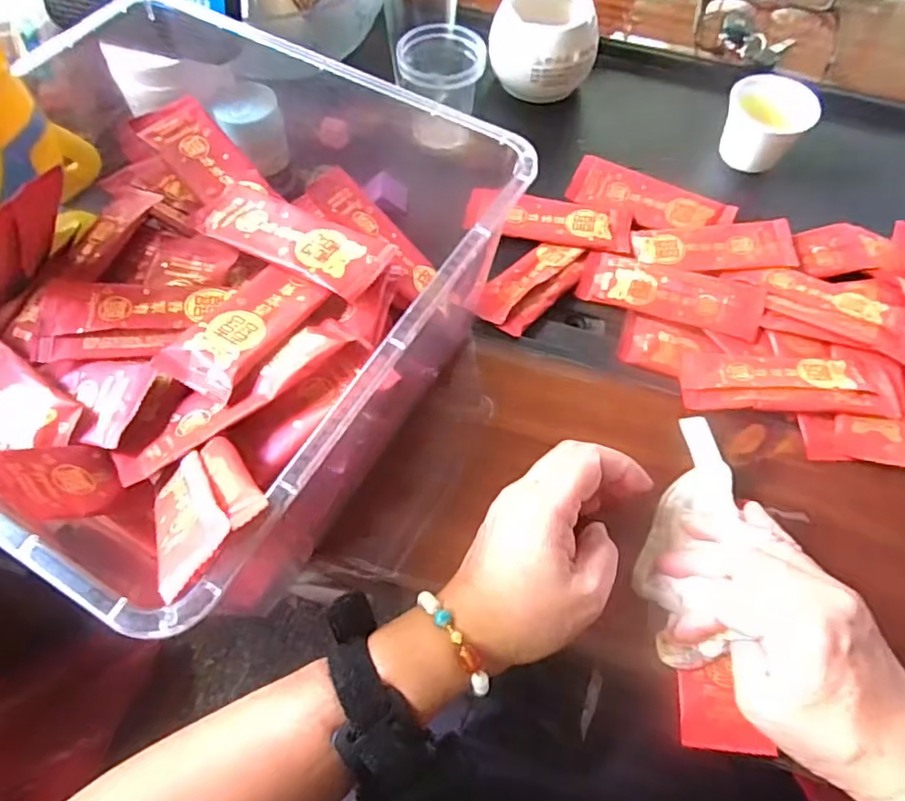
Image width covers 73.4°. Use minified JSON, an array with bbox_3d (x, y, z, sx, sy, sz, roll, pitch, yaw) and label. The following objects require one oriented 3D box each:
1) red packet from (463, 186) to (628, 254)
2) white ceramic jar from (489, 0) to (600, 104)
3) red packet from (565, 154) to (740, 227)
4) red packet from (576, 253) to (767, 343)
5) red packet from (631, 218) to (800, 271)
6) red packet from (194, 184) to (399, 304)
[{"bbox_3d":[0.081,-0.154,0.508,0.135,0.004,0.052,10,61,3],"label":"red packet"},{"bbox_3d":[0.084,-0.336,0.579,0.091,0.079,0.082,-14,63,-10],"label":"white ceramic jar"},{"bbox_3d":[0.169,-0.171,0.519,0.136,0.006,0.052,24,63,10],"label":"red packet"},{"bbox_3d":[0.170,-0.084,0.474,0.136,0.010,0.048,18,73,13],"label":"red packet"},{"bbox_3d":[0.213,-0.125,0.490,0.124,0.014,0.048,-1,61,-3],"label":"red packet"},{"bbox_3d":[-0.102,-0.104,0.379,0.133,0.014,0.048,29,64,13],"label":"red packet"}]

